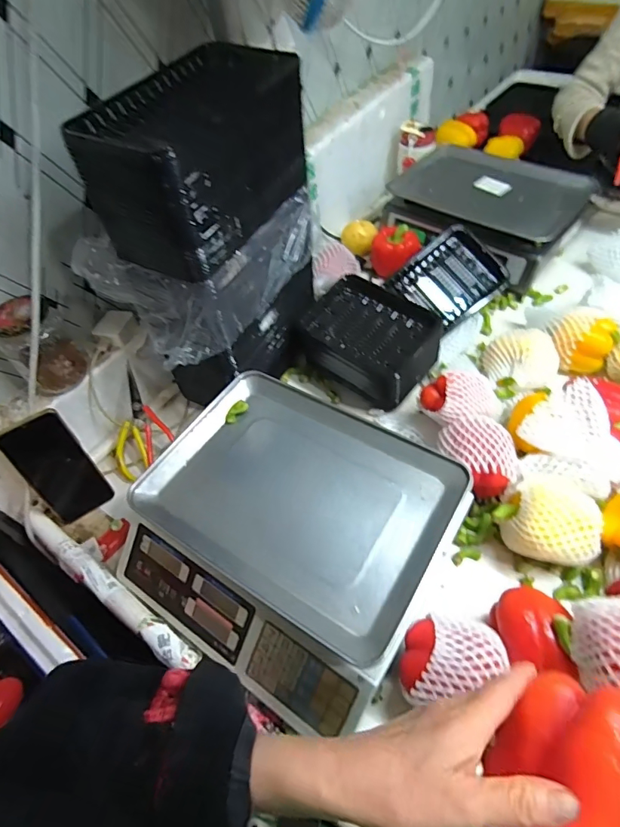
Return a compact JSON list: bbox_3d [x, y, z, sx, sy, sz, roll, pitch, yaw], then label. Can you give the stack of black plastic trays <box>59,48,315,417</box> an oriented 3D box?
[{"bbox_3d":[-0.124,-0.211,0.588,0.166,0.349,0.263,19,56,19],"label":"stack of black plastic trays"}]

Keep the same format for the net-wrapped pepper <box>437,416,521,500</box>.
[{"bbox_3d":[0.218,0.056,0.581,0.084,0.077,0.101,-24,54,-13],"label":"net-wrapped pepper"}]

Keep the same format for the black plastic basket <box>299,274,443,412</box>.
[{"bbox_3d":[0.099,-0.114,0.723,0.202,0.104,0.140,32,61,27],"label":"black plastic basket"}]

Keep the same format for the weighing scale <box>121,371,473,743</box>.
[{"bbox_3d":[-0.018,0.118,0.539,0.332,0.097,0.267,26,59,23],"label":"weighing scale"}]

